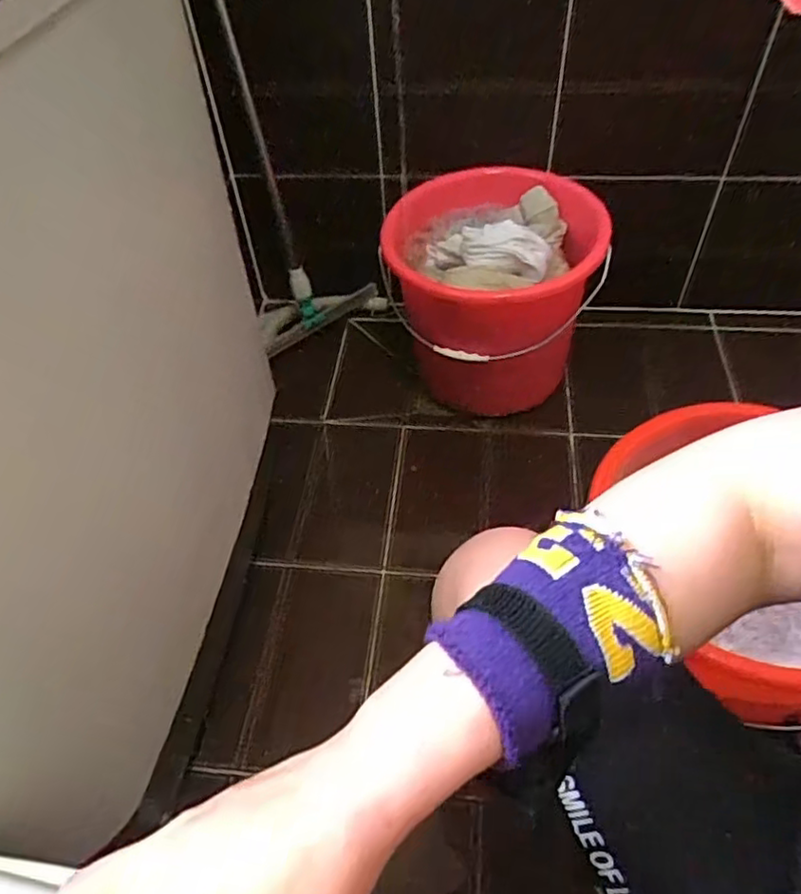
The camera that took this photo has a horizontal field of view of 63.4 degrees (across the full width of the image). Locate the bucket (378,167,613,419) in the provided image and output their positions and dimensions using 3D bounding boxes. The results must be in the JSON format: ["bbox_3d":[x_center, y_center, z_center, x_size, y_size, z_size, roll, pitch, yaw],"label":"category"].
[{"bbox_3d":[0.160,-0.243,1.119,0.337,0.325,0.305,-3,48,1],"label":"bucket"}]

